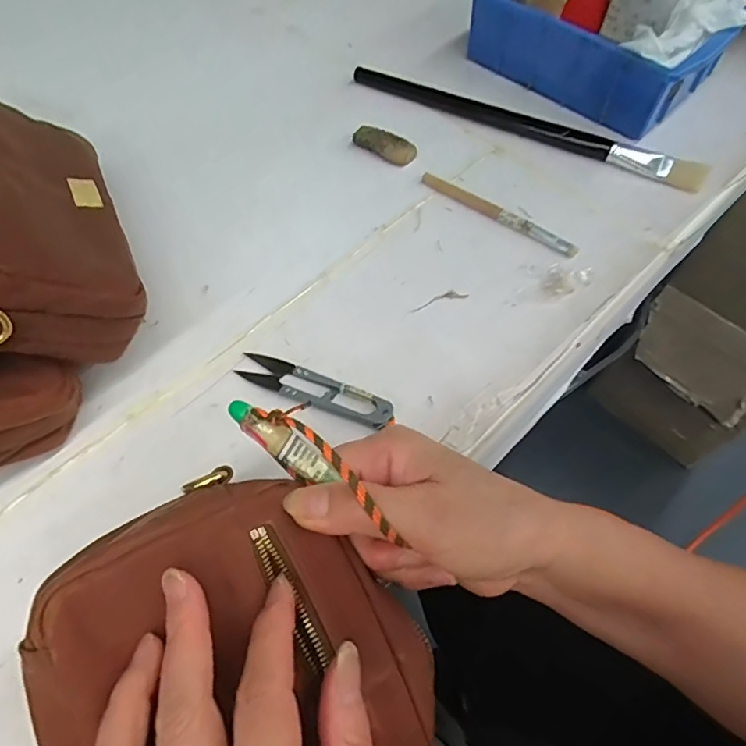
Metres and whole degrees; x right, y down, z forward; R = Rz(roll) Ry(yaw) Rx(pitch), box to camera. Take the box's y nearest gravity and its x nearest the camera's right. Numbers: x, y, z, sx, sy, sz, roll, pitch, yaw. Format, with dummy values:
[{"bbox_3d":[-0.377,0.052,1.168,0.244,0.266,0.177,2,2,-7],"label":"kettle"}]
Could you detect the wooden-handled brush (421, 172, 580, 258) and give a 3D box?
[{"bbox_3d":[0.092,-0.120,0.410,0.130,0.008,0.011,33,65,18],"label":"wooden-handled brush"}]

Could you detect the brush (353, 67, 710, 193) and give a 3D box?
[{"bbox_3d":[0.121,-0.212,0.457,0.300,0.011,0.026,23,63,13],"label":"brush"}]

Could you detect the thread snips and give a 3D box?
[{"bbox_3d":[-0.035,0.009,0.334,0.100,0.012,0.022,21,62,12],"label":"thread snips"}]

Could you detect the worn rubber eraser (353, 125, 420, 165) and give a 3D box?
[{"bbox_3d":[0.010,-0.186,0.445,0.054,0.009,0.023,37,67,20],"label":"worn rubber eraser"}]

